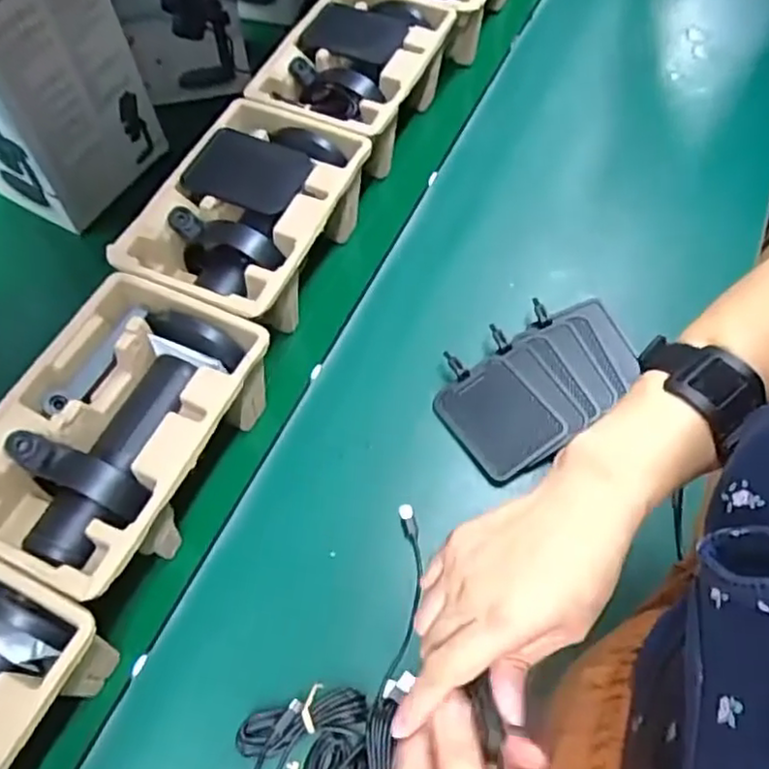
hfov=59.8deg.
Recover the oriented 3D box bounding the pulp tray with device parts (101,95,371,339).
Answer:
[{"bbox_3d":[-0.125,-0.150,0.637,0.157,0.097,0.232,18,61,13],"label":"pulp tray with device parts"}]

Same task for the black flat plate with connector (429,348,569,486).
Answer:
[{"bbox_3d":[0.095,0.024,0.592,0.082,0.018,0.114,-31,63,-16],"label":"black flat plate with connector"}]

